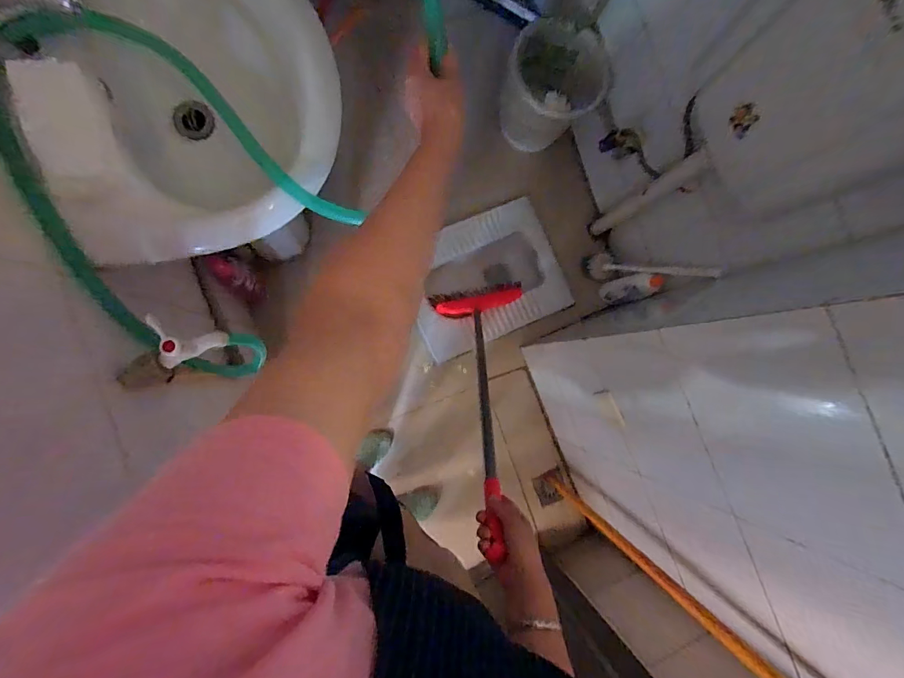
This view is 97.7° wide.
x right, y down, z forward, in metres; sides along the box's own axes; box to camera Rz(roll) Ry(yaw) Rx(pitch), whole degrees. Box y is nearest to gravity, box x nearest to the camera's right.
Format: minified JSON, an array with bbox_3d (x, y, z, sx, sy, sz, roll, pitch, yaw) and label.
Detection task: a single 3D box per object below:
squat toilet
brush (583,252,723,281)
[{"bbox_3d":[0.106,-0.198,1.317,0.514,0.112,0.385,-24,90,-10],"label":"squat toilet"},{"bbox_3d":[0.567,-0.215,1.200,0.070,0.438,0.074,44,81,-26],"label":"brush"}]

